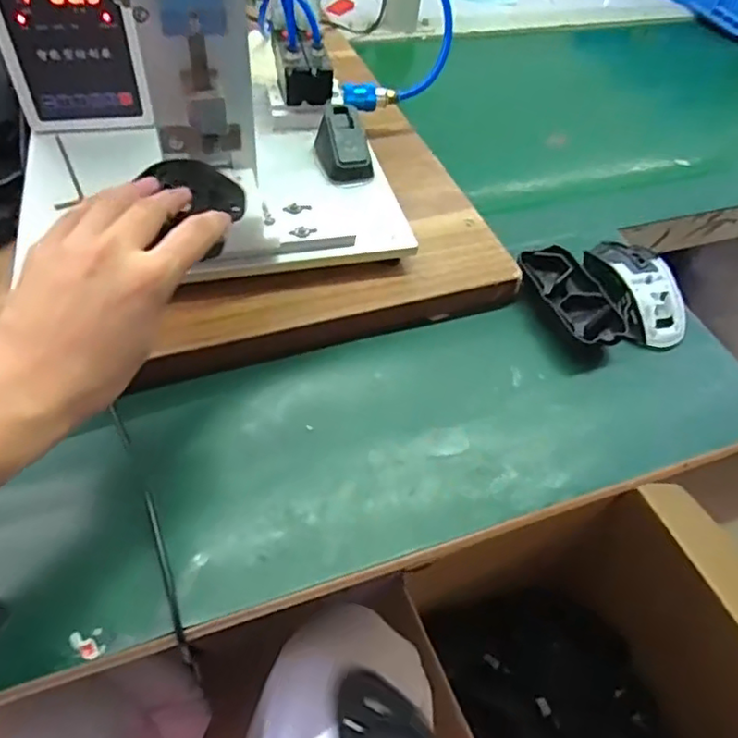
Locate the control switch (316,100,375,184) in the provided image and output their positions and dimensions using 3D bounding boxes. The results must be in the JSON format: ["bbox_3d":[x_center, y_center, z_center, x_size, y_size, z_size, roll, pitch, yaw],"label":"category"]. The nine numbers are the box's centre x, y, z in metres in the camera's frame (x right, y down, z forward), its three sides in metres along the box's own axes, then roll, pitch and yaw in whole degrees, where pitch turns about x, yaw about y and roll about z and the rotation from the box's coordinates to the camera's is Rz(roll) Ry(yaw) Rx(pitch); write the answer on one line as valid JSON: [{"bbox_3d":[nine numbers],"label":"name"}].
[{"bbox_3d":[-0.023,-0.203,0.546,0.040,0.037,0.064,-13,55,-15],"label":"control switch"}]

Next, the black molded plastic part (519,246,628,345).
[{"bbox_3d":[0.173,-0.058,0.524,0.051,0.031,0.110,-21,57,-20],"label":"black molded plastic part"}]

